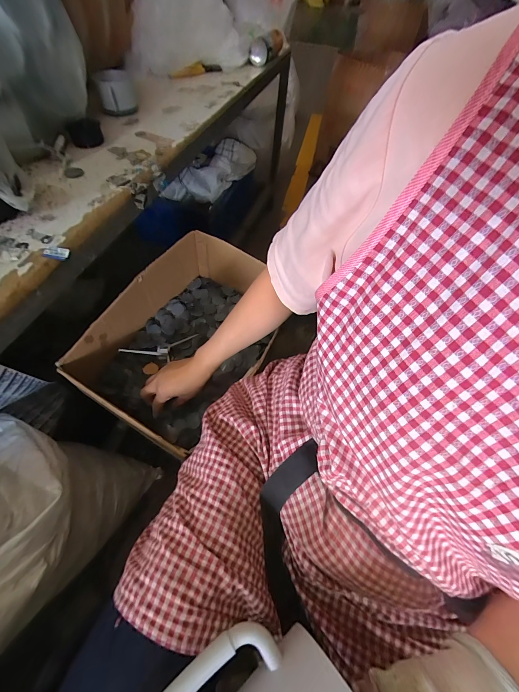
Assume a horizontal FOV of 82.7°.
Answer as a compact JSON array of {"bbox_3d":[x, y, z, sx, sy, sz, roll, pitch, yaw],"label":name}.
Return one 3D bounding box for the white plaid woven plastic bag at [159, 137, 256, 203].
[{"bbox_3d":[-0.197,-0.739,1.254,0.444,0.163,0.127,-33,64,-8],"label":"white plaid woven plastic bag"}]

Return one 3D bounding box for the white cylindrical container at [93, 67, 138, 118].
[{"bbox_3d":[-0.336,-0.593,0.695,0.080,0.074,0.066,-13,59,-12],"label":"white cylindrical container"}]

